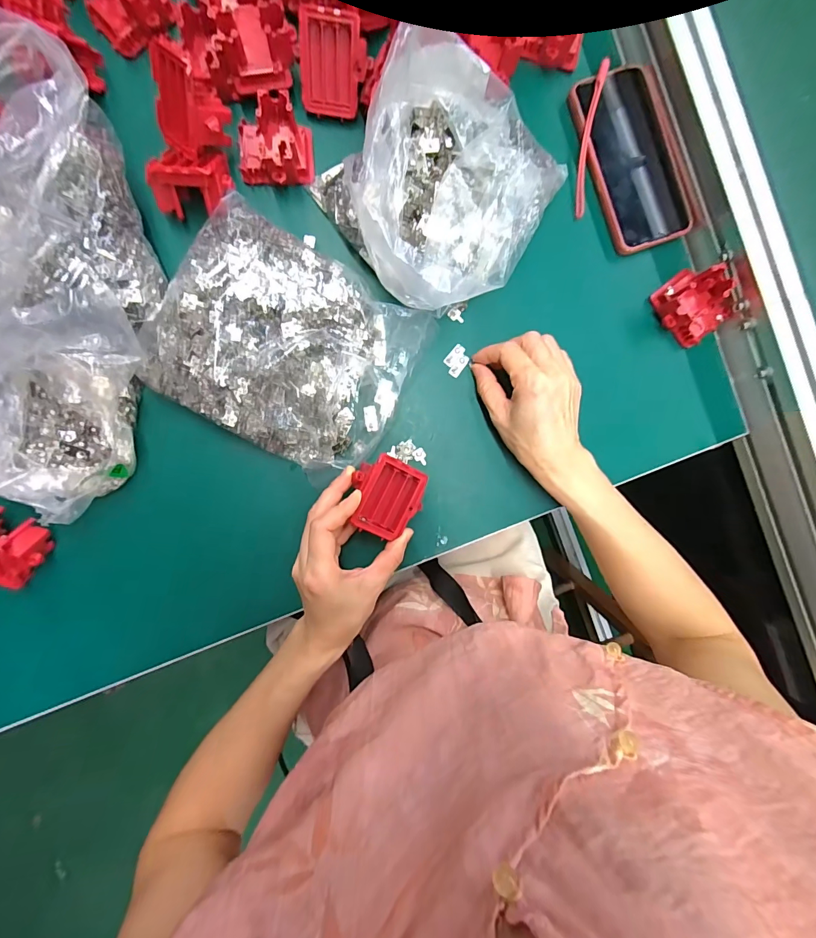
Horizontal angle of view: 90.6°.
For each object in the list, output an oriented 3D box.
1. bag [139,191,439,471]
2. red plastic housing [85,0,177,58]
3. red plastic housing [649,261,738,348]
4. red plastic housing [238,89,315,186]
[{"bbox_3d":[-0.104,-0.107,0.354,0.212,0.052,0.177,28,88,-5],"label":"bag"},{"bbox_3d":[-0.241,-0.400,0.344,0.063,0.030,0.061,0,91,-5],"label":"red plastic housing"},{"bbox_3d":[0.279,-0.159,0.389,0.067,0.030,0.063,-40,94,-3],"label":"red plastic housing"},{"bbox_3d":[-0.118,-0.290,0.359,0.063,0.034,0.064,1,91,-5],"label":"red plastic housing"}]

